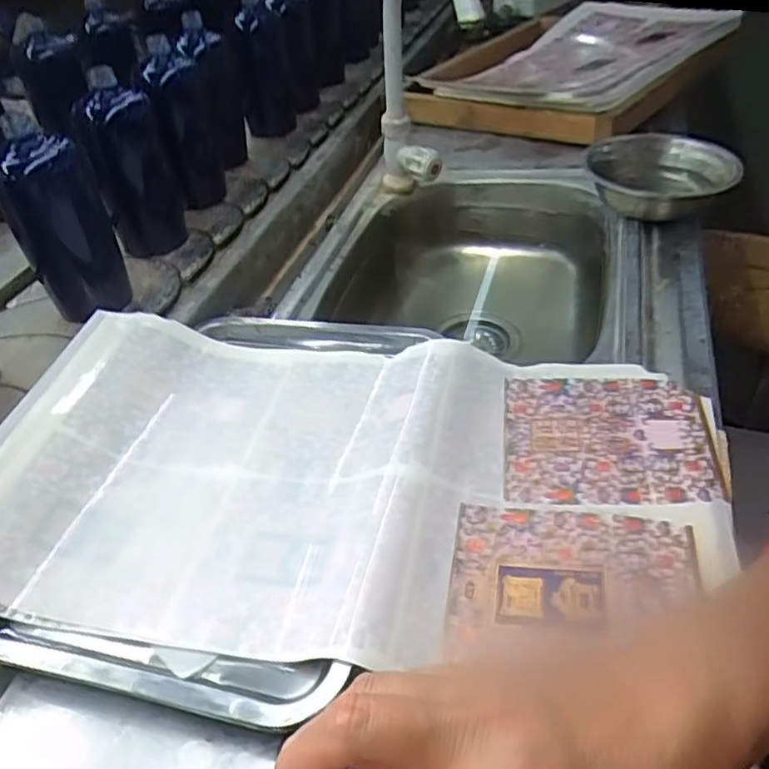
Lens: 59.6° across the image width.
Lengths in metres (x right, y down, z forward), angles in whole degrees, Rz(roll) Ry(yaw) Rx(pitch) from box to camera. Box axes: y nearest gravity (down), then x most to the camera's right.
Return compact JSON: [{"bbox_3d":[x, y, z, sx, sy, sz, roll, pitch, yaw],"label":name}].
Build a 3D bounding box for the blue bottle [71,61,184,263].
[{"bbox_3d":[-0.284,-0.246,0.754,0.079,0.177,0.063,-11,41,-6],"label":"blue bottle"}]

